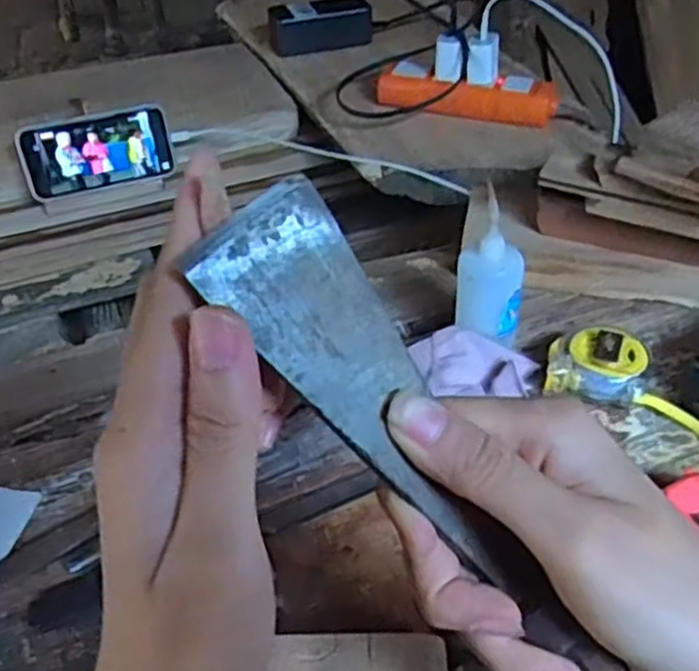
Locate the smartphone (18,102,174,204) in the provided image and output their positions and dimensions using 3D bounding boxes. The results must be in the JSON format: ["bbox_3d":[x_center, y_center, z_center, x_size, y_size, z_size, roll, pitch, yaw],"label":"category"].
[{"bbox_3d":[-0.266,-0.194,0.814,0.151,0.078,0.005,-15,27,-16],"label":"smartphone"}]

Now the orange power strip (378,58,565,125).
[{"bbox_3d":[0.129,-0.270,0.854,0.201,0.036,0.048,16,44,19],"label":"orange power strip"}]

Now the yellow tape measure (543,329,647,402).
[{"bbox_3d":[0.181,0.023,0.564,0.068,0.032,0.052,9,42,11],"label":"yellow tape measure"}]

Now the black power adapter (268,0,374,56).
[{"bbox_3d":[-0.038,-0.406,1.010,0.131,0.057,0.058,-14,43,-14],"label":"black power adapter"}]

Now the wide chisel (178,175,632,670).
[{"bbox_3d":[0.045,0.063,0.227,0.244,0.014,0.041,52,51,-10],"label":"wide chisel"}]

